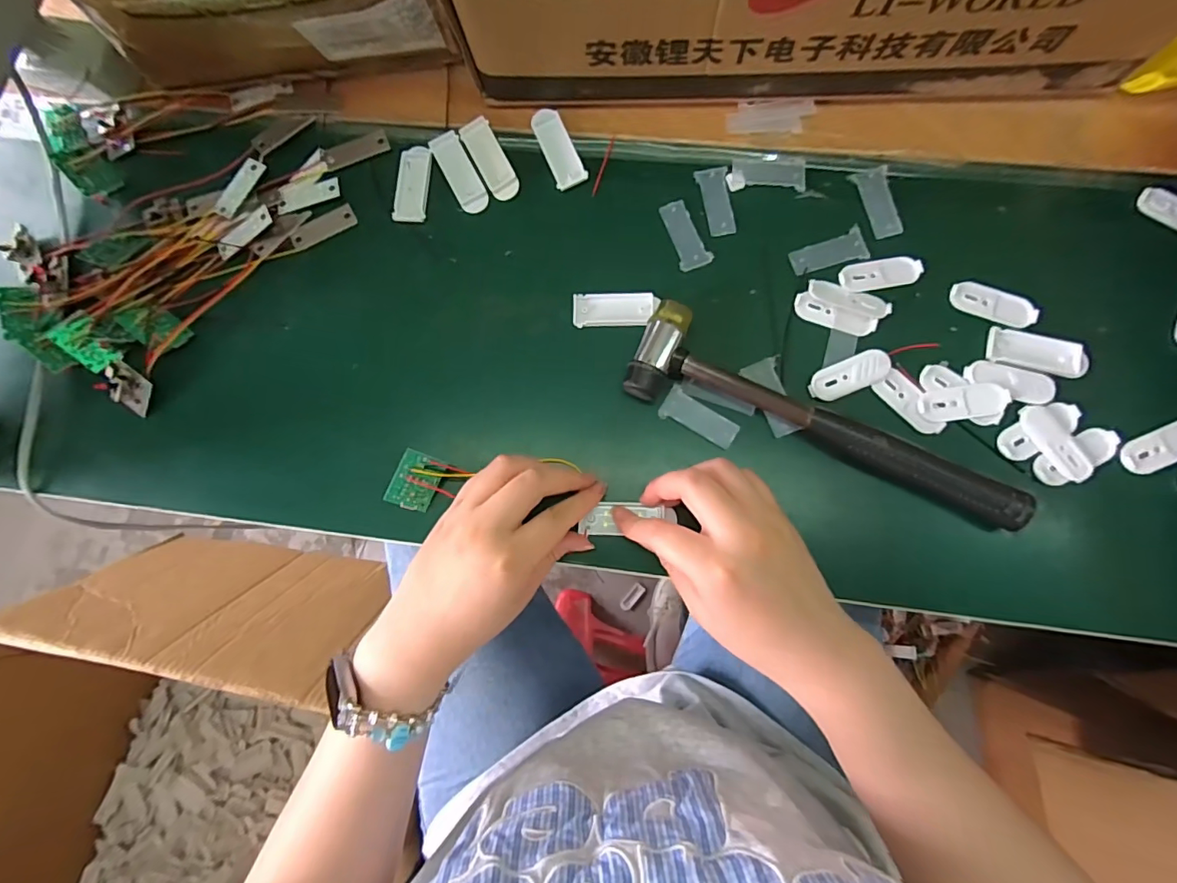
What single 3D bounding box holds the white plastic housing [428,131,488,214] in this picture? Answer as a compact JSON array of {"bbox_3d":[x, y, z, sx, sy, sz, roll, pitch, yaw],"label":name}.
[{"bbox_3d":[-0.087,-0.180,0.347,0.020,0.005,0.057,-27,82,-1],"label":"white plastic housing"}]

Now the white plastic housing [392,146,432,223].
[{"bbox_3d":[-0.118,-0.175,0.348,0.021,0.004,0.055,4,83,3],"label":"white plastic housing"}]

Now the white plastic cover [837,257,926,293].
[{"bbox_3d":[0.184,-0.106,0.322,0.050,0.004,0.020,-8,82,1],"label":"white plastic cover"}]

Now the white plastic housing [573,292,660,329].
[{"bbox_3d":[0.017,-0.085,0.331,0.053,0.005,0.021,-2,82,2],"label":"white plastic housing"}]

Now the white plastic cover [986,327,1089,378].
[{"bbox_3d":[0.269,-0.053,0.308,0.055,0.006,0.021,17,84,4],"label":"white plastic cover"}]

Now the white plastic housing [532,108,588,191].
[{"bbox_3d":[-0.020,-0.197,0.344,0.020,0.004,0.056,-22,82,-1],"label":"white plastic housing"}]

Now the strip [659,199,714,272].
[{"bbox_3d":[0.063,-0.136,0.338,0.020,0.004,0.048,-22,82,-1],"label":"strip"}]

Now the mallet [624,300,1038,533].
[{"bbox_3d":[0.139,-0.018,0.304,0.231,0.023,0.060,20,84,5],"label":"mallet"}]

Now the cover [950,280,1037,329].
[{"bbox_3d":[0.249,-0.084,0.316,0.049,0.004,0.020,26,84,5],"label":"cover"}]

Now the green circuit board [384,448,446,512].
[{"bbox_3d":[-0.104,0.024,0.312,0.026,0.004,0.035,23,98,-29],"label":"green circuit board"}]

